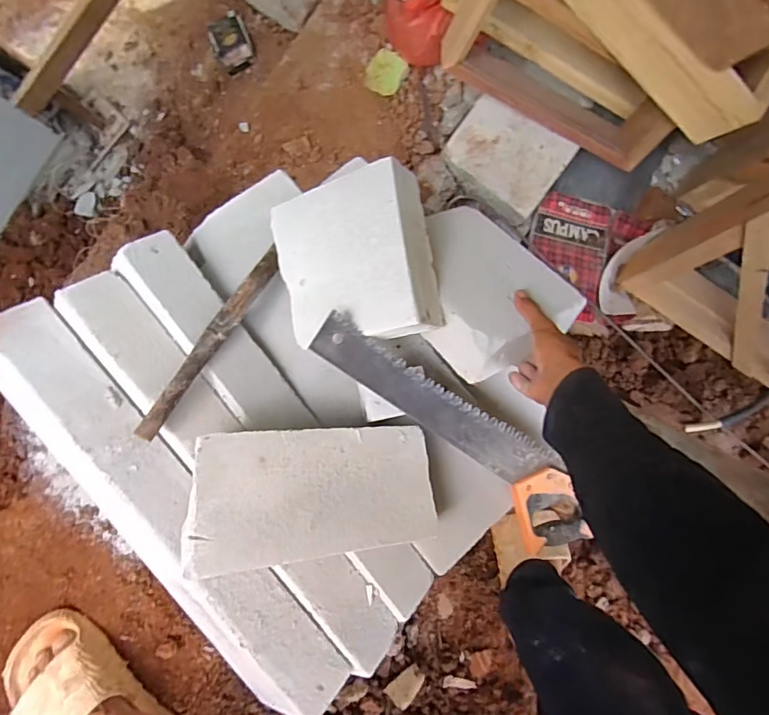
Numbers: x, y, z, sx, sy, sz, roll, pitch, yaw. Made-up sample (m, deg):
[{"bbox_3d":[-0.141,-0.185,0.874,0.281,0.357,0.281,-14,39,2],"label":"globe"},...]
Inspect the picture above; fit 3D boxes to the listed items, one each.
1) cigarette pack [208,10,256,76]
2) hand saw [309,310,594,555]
[{"bbox_3d":[-0.324,-0.668,1.039,0.076,0.023,0.111,-25,95,1],"label":"cigarette pack"},{"bbox_3d":[0.105,0.109,0.637,0.478,0.034,0.109,39,94,-19],"label":"hand saw"}]

